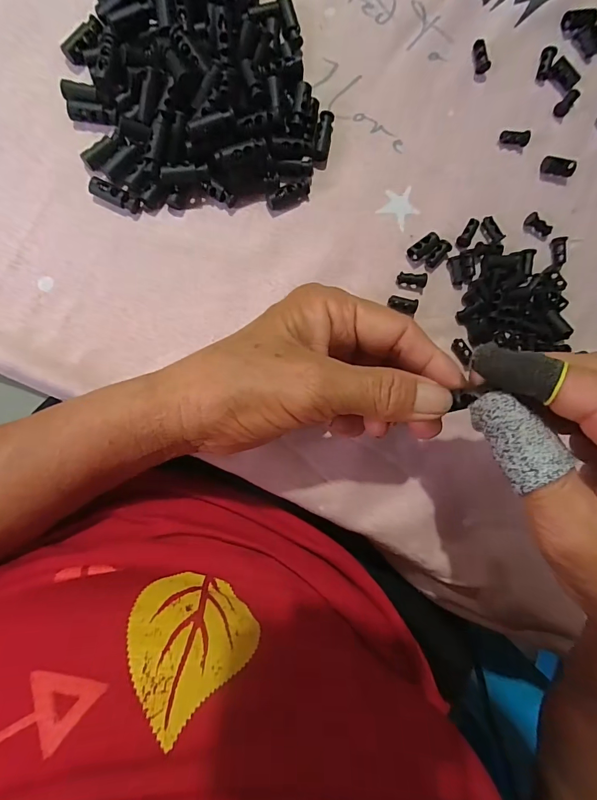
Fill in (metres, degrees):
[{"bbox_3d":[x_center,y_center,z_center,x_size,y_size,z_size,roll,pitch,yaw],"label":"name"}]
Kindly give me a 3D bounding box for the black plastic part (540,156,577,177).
[{"bbox_3d":[0.160,-0.144,0.244,0.020,0.005,0.009,11,90,5],"label":"black plastic part"}]

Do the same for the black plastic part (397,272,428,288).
[{"bbox_3d":[0.067,-0.071,0.232,0.017,0.007,0.007,5,91,-7],"label":"black plastic part"}]

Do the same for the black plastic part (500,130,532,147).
[{"bbox_3d":[0.132,-0.160,0.240,0.017,0.005,0.007,10,90,6],"label":"black plastic part"}]

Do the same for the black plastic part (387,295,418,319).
[{"bbox_3d":[0.061,-0.056,0.234,0.017,0.007,0.009,15,89,-7],"label":"black plastic part"}]

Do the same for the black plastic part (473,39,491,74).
[{"bbox_3d":[0.110,-0.205,0.236,0.008,0.006,0.017,-17,93,-6],"label":"black plastic part"}]

